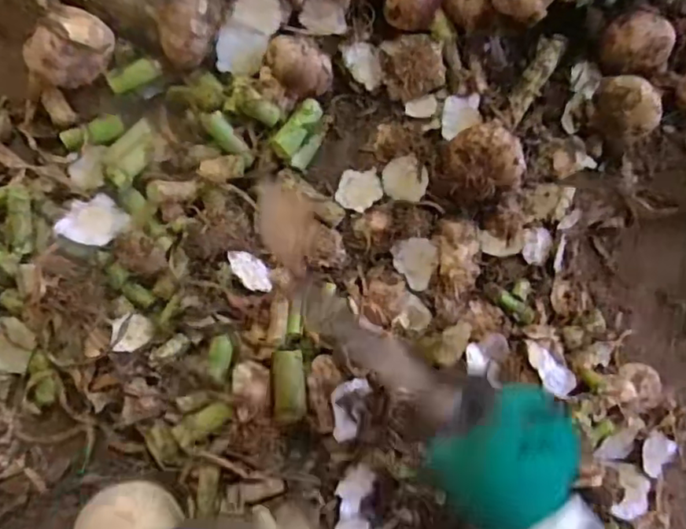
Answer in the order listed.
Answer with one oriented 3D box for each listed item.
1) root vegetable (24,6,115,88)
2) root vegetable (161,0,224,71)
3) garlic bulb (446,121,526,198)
[{"bbox_3d":[-0.211,-0.167,0.443,0.047,0.042,0.060,25,85,-3],"label":"root vegetable"},{"bbox_3d":[-0.121,-0.190,0.452,0.044,0.037,0.064,25,85,-3],"label":"root vegetable"},{"bbox_3d":[0.113,-0.083,0.464,0.053,0.054,0.053,0,87,-4],"label":"garlic bulb"}]

